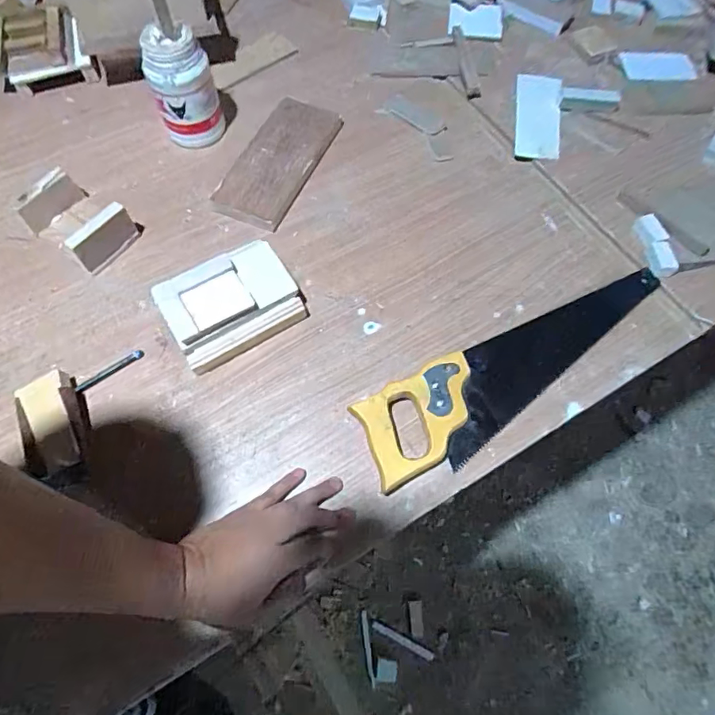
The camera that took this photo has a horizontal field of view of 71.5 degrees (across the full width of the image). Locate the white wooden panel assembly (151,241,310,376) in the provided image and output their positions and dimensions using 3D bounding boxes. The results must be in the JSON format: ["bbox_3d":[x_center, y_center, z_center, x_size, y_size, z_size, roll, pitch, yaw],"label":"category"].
[{"bbox_3d":[-0.146,-0.066,0.564,0.144,0.049,0.112,-30,68,-13],"label":"white wooden panel assembly"}]

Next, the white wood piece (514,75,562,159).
[{"bbox_3d":[0.264,-0.356,0.730,0.063,0.010,0.167,9,66,5],"label":"white wood piece"}]

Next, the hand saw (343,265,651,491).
[{"bbox_3d":[0.185,0.009,0.537,0.394,0.034,0.096,-26,67,-11],"label":"hand saw"}]

